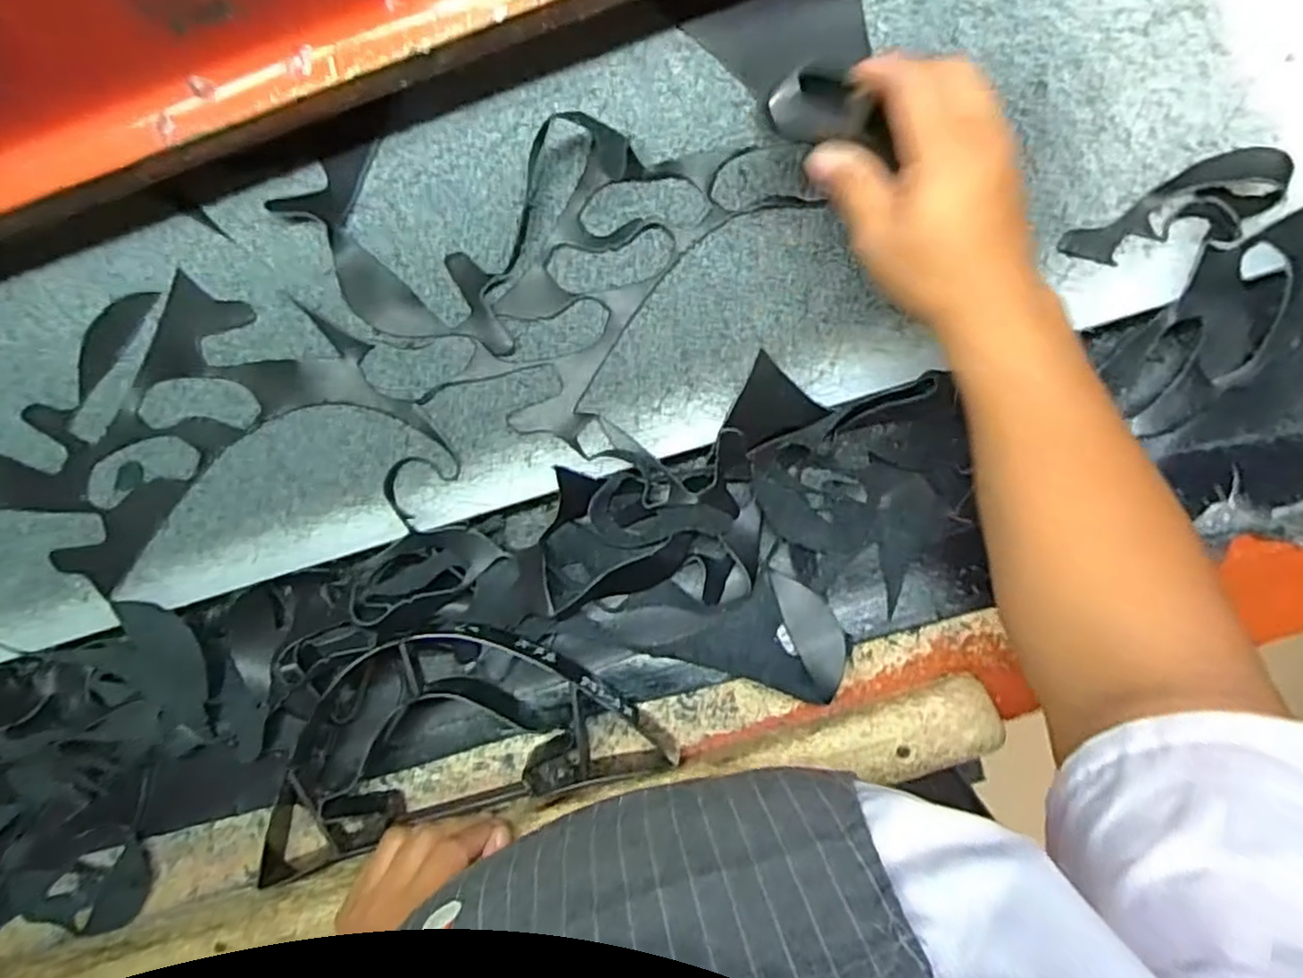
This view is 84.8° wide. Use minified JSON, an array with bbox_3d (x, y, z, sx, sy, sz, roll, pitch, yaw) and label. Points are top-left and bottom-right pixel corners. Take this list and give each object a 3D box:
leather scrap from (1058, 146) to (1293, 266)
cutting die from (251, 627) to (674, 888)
[{"bbox_3d":[0.303,-0.156,0.411,0.116,0.022,0.046,-25,90,5],"label":"leather scrap"},{"bbox_3d":[-0.127,0.153,0.454,0.263,0.041,0.124,-14,92,5],"label":"cutting die"}]

